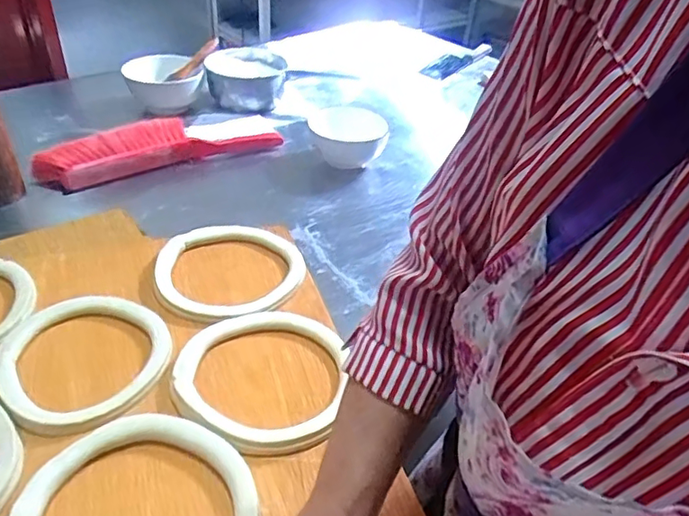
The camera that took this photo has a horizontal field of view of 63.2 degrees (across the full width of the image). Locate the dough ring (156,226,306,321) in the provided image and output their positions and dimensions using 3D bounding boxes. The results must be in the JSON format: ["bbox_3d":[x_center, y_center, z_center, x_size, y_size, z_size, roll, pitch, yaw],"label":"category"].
[{"bbox_3d":[-0.143,0.013,0.713,0.179,0.014,0.177,1,38,-1],"label":"dough ring"}]

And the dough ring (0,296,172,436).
[{"bbox_3d":[-0.277,0.099,0.584,0.182,0.028,0.158,30,46,31],"label":"dough ring"}]

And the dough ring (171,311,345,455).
[{"bbox_3d":[-0.088,0.118,0.580,0.168,0.017,0.185,2,38,0],"label":"dough ring"}]

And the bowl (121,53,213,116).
[{"bbox_3d":[-0.349,-0.343,1.096,0.139,0.078,0.139,1,38,-1],"label":"bowl"}]

